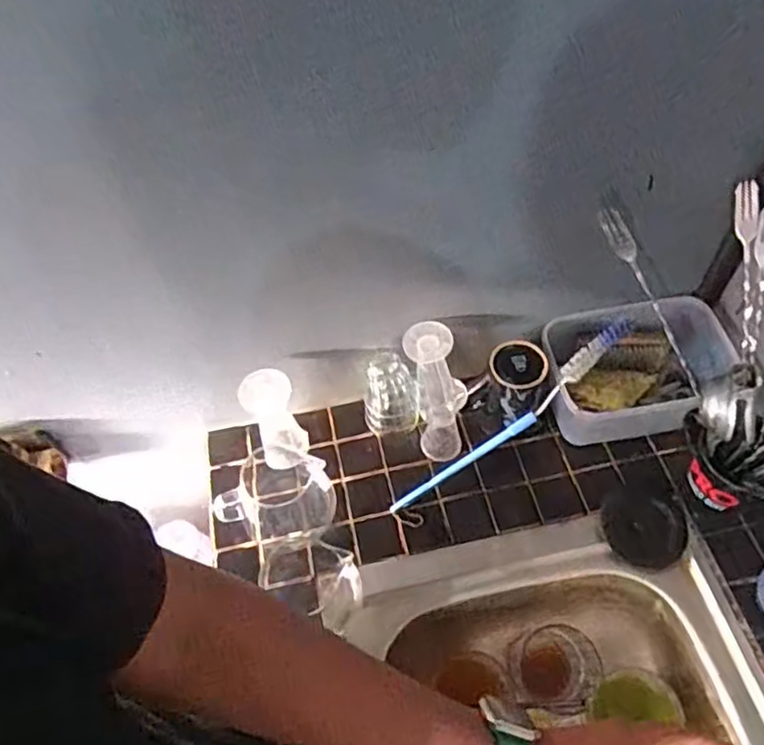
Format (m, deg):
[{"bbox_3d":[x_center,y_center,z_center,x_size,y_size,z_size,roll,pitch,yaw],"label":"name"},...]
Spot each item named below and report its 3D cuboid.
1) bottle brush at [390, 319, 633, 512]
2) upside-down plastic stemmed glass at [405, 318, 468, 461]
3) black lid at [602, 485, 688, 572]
[{"bbox_3d":[0.146,0.052,0.693,0.324,0.021,0.030,-39,59,-1],"label":"bottle brush"},{"bbox_3d":[0.061,0.022,0.720,0.052,0.156,0.062,-10,31,-2],"label":"upside-down plastic stemmed glass"},{"bbox_3d":[0.278,0.162,0.677,0.082,0.020,0.084,6,56,9],"label":"black lid"}]

